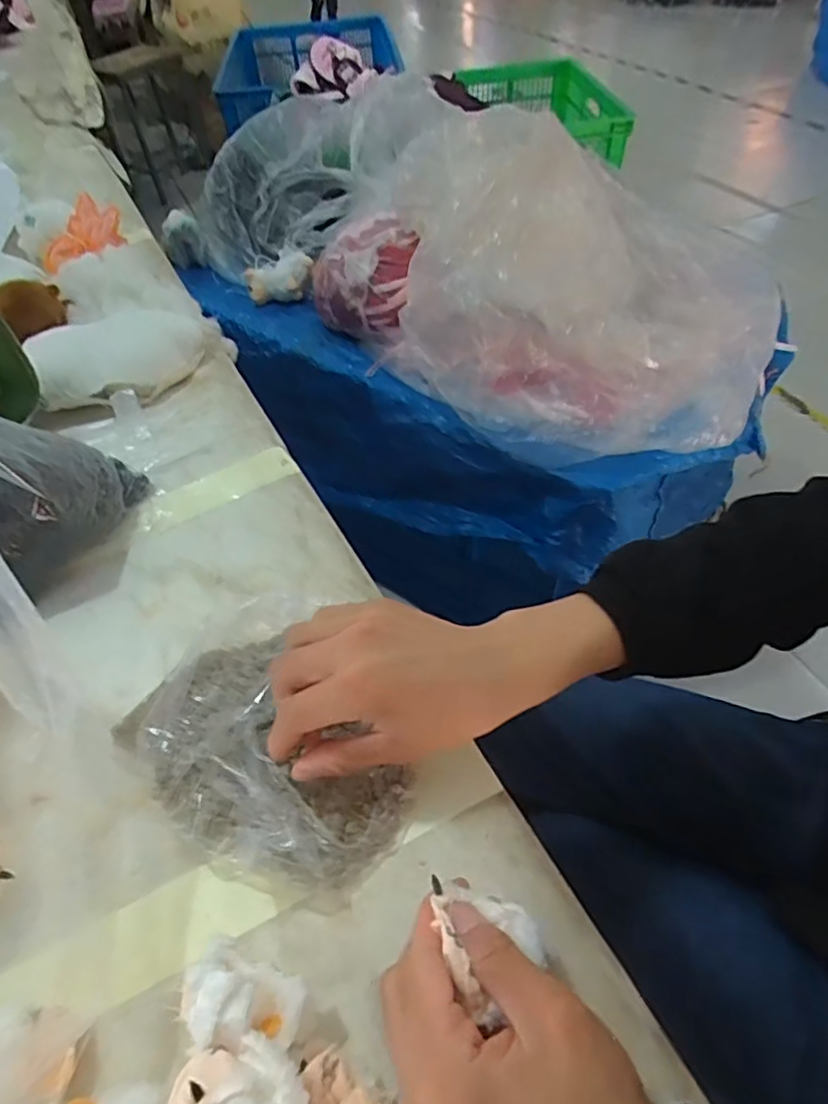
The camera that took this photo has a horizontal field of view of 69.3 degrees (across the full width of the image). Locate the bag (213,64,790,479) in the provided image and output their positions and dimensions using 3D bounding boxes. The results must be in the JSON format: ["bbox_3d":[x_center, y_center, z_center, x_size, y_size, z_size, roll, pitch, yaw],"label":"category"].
[{"bbox_3d":[0.063,-0.510,0.930,0.445,0.286,0.999,-39,58,-24],"label":"bag"}]

